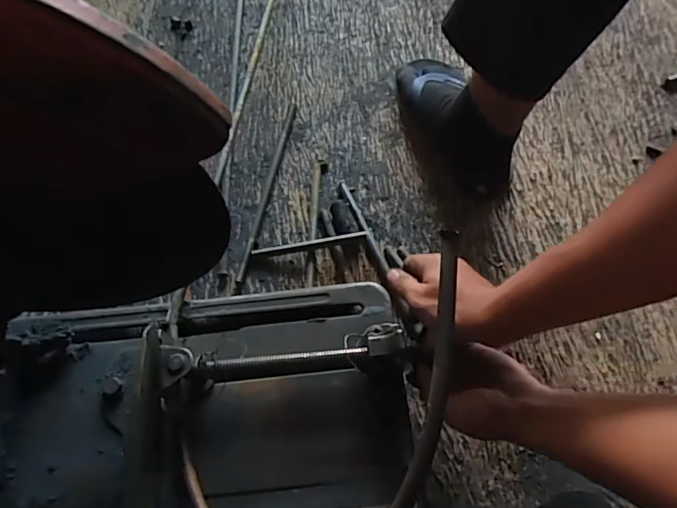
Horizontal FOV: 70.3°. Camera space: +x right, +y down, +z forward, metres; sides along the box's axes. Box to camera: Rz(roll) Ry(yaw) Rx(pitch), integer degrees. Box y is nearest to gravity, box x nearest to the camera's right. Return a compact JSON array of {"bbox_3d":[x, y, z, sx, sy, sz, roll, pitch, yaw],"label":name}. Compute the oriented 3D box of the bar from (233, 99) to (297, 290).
[{"bbox_3d":[-0.099,-0.090,0.670,0.012,0.014,0.307,9,65,7],"label":"bar"}]

